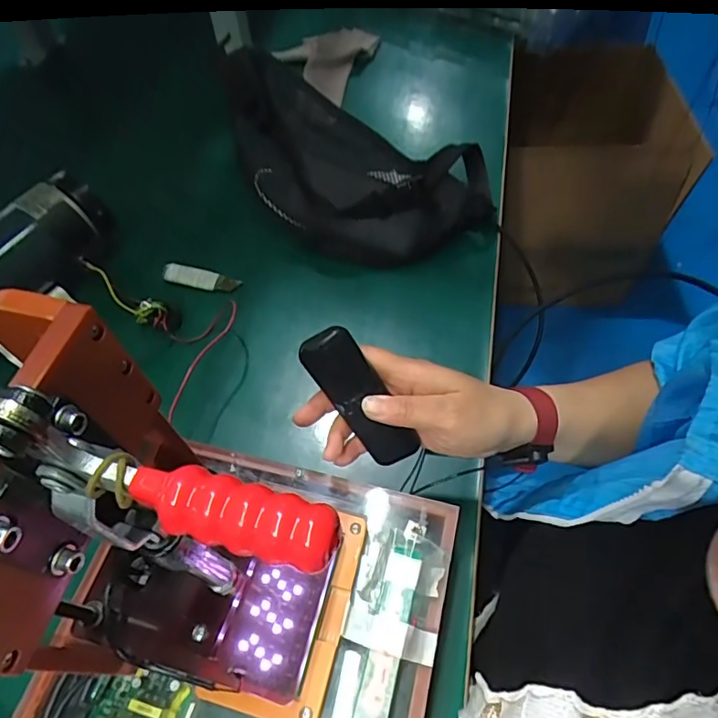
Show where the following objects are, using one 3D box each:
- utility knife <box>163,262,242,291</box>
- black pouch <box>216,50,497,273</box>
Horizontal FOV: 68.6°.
[{"bbox_3d":[-0.179,-0.092,0.596,0.089,0.013,0.025,12,58,9],"label":"utility knife"},{"bbox_3d":[0.014,-0.204,0.568,0.285,0.174,0.118,-5,57,-1],"label":"black pouch"}]

